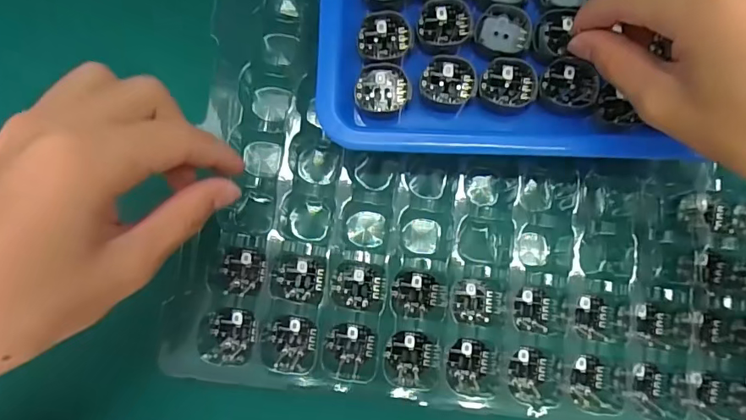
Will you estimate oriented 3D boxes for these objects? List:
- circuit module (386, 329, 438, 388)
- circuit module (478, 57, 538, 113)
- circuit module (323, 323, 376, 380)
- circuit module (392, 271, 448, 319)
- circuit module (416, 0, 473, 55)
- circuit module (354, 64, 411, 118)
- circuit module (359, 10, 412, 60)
[{"bbox_3d":[0.020,0.080,0.255,0.026,0.004,0.029,4,81,0],"label":"circuit module"},{"bbox_3d":[0.069,-0.064,0.244,0.029,0.015,0.023,4,81,0],"label":"circuit module"},{"bbox_3d":[-0.012,0.076,0.253,0.026,0.007,0.029,5,81,0],"label":"circuit module"},{"bbox_3d":[0.025,0.046,0.257,0.029,0.005,0.024,4,81,0],"label":"circuit module"},{"bbox_3d":[0.037,-0.094,0.243,0.027,0.005,0.027,0,81,0],"label":"circuit module"},{"bbox_3d":[0.005,-0.060,0.240,0.027,0.009,0.024,-1,81,-1],"label":"circuit module"},{"bbox_3d":[0.006,-0.088,0.242,0.027,0.005,0.026,-1,81,-1],"label":"circuit module"}]

